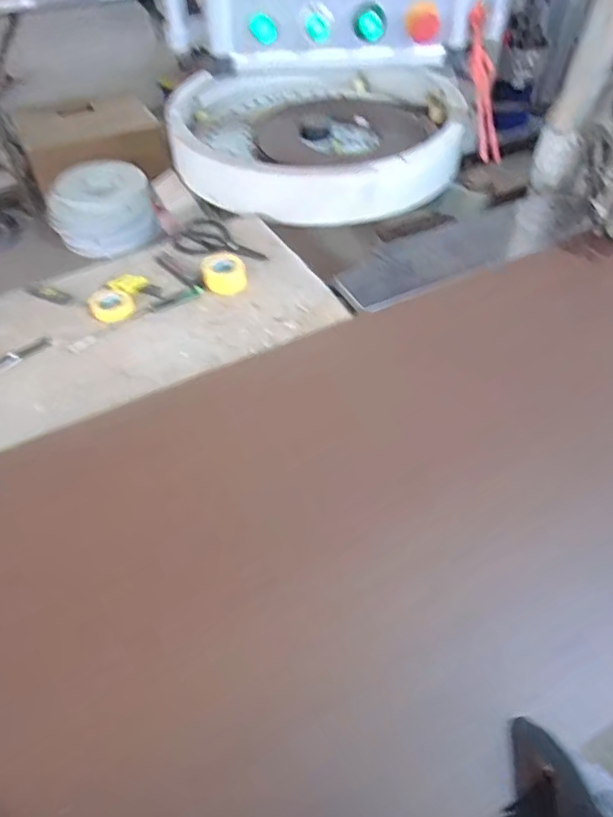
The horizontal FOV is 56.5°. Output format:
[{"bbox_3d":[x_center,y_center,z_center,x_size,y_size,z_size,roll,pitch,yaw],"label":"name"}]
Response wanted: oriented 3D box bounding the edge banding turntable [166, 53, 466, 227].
[{"bbox_3d":[0.024,-0.628,1.277,0.619,0.118,0.591,2,51,-1],"label":"edge banding turntable"}]

